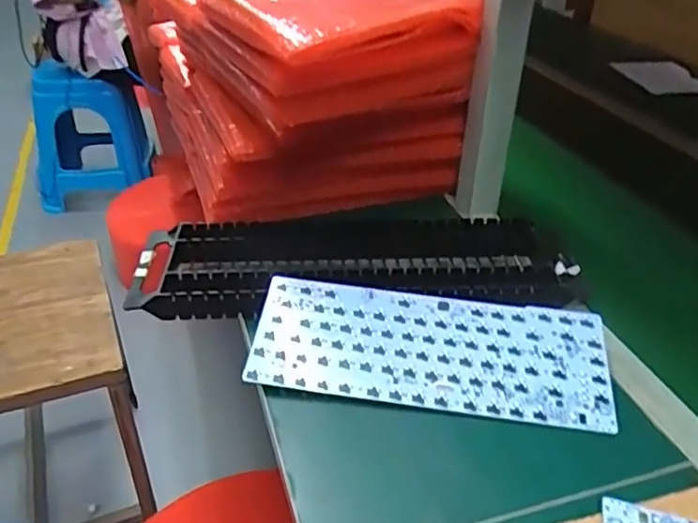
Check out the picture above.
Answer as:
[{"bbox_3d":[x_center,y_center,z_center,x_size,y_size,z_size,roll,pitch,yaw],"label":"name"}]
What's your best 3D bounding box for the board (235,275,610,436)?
[{"bbox_3d":[0.072,0.076,0.565,0.308,0.006,0.124,7,49,6],"label":"board"}]

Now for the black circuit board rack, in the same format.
[{"bbox_3d":[0.009,0.005,0.685,0.461,0.040,0.174,-1,34,-3],"label":"black circuit board rack"}]

